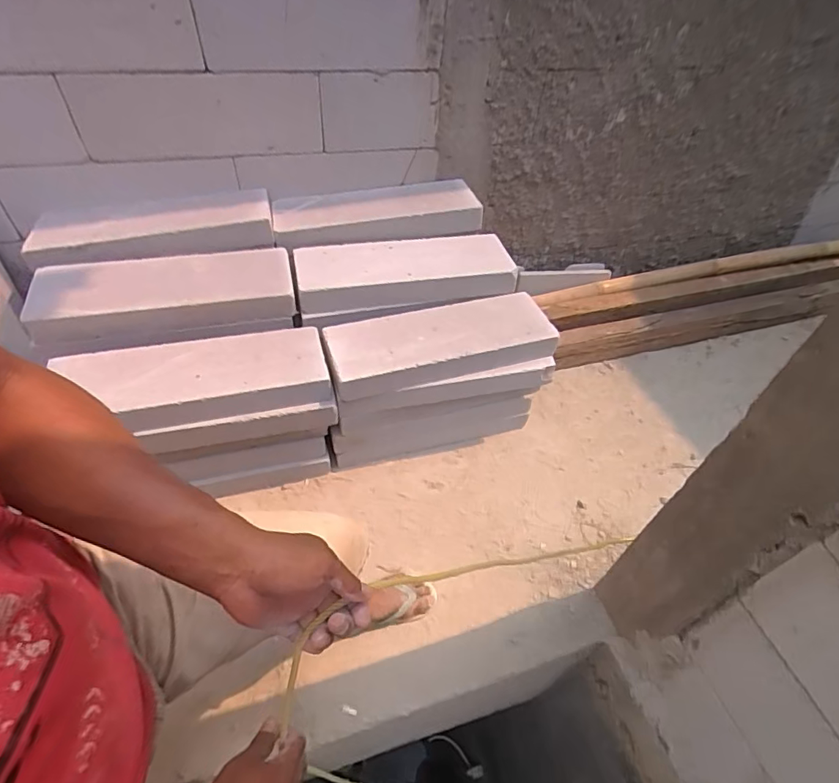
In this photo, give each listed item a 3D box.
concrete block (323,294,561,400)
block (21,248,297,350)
[{"bbox_3d":[0.058,-0.136,1.251,0.586,0.068,0.201,-13,50,-16],"label":"concrete block"},{"bbox_3d":[-0.605,-0.227,1.165,0.580,0.075,0.211,-13,50,-16],"label":"block"}]

